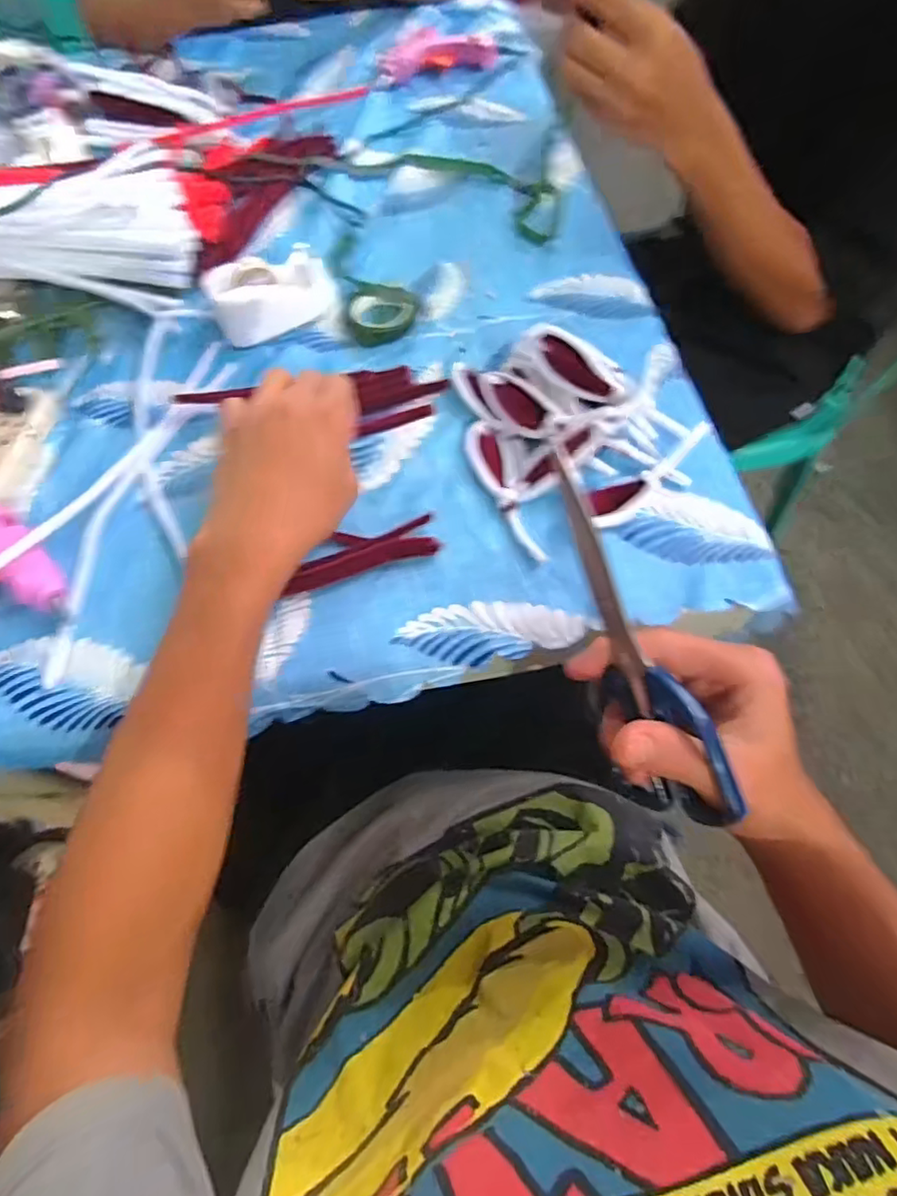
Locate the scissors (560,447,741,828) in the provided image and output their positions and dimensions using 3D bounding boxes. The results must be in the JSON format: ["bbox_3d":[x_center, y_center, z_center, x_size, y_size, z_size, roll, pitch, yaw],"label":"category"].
[{"bbox_3d":[0.080,0.019,0.289,0.028,0.051,0.177,-19,91,-8],"label":"scissors"}]

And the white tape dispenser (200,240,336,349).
[{"bbox_3d":[-0.148,-0.254,0.528,0.100,0.036,0.056,-25,64,-11],"label":"white tape dispenser"}]

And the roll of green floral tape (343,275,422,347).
[{"bbox_3d":[-0.055,-0.243,0.532,0.060,0.010,0.070,-7,63,-1],"label":"roll of green floral tape"}]

